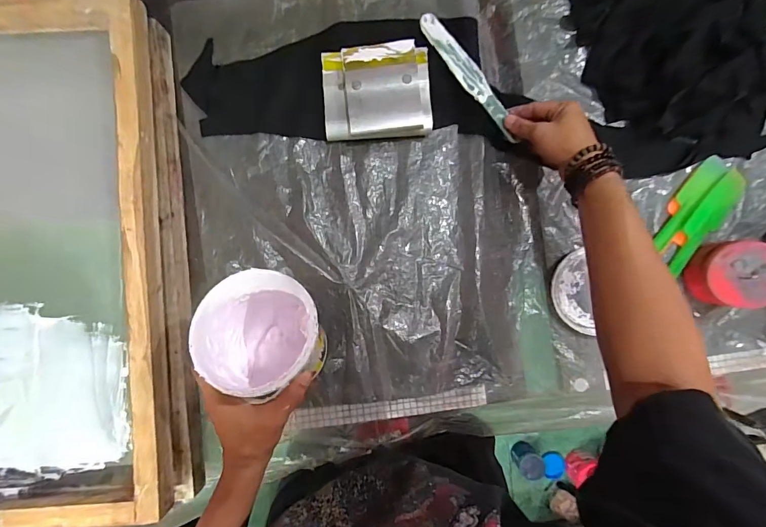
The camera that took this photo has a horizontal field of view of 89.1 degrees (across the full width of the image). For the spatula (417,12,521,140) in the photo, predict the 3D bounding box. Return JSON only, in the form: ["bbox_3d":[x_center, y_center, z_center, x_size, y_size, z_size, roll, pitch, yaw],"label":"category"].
[{"bbox_3d":[0.122,-0.262,0.544,0.029,0.006,0.206,-38,90,21],"label":"spatula"}]

